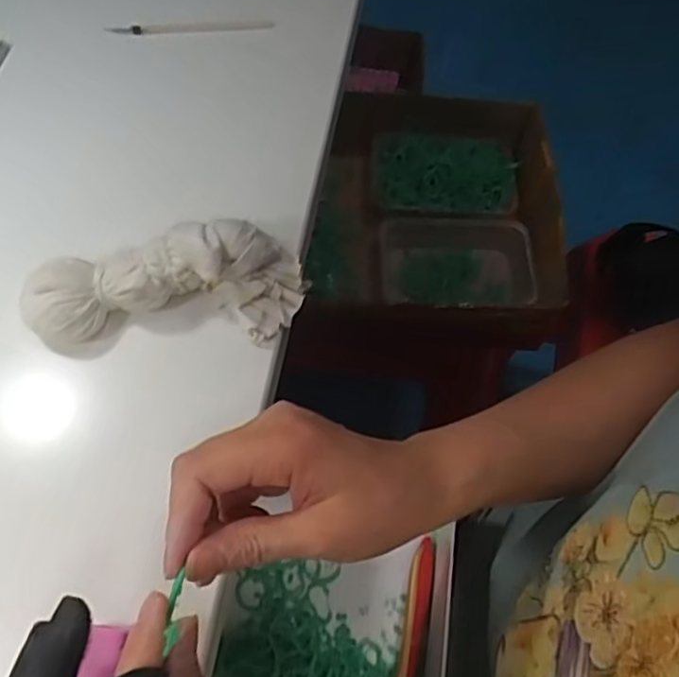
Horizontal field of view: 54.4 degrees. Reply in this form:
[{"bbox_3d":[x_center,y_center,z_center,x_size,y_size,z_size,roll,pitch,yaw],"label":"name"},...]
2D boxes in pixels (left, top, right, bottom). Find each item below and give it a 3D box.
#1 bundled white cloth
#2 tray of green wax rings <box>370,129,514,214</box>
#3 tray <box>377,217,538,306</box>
[{"bbox_3d":[-0.101,-0.038,0.383,0.161,0.046,0.071,-2,62,-5],"label":"bundled white cloth"},{"bbox_3d":[0.121,-0.189,0.760,0.164,0.032,0.108,5,62,-1],"label":"tray of green wax rings"},{"bbox_3d":[0.126,-0.084,0.734,0.166,0.035,0.099,0,76,10],"label":"tray"}]

